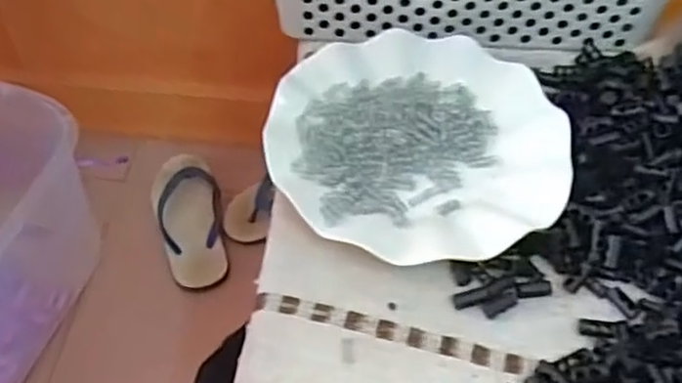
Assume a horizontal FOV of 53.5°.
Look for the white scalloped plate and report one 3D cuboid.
[{"bbox_3d":[0.048,-0.033,0.426,0.178,0.019,0.173,1,54,-1],"label":"white scalloped plate"}]

